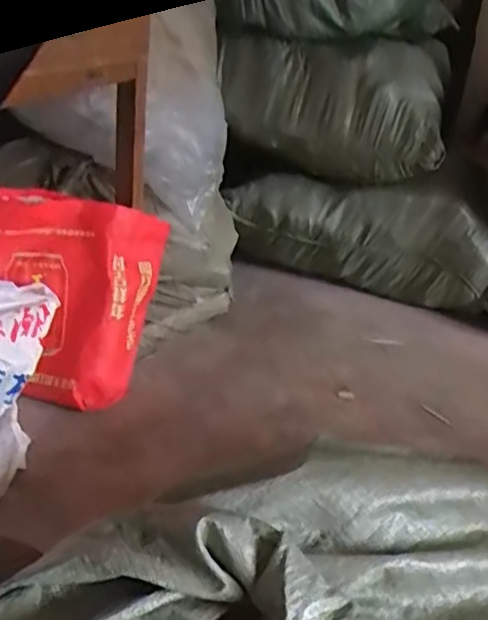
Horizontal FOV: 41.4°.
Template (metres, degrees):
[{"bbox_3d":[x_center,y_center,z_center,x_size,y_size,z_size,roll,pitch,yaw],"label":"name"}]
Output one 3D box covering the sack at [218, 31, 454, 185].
[{"bbox_3d":[0.235,-0.533,1.680,0.547,0.327,0.228,10,29,6],"label":"sack"}]

